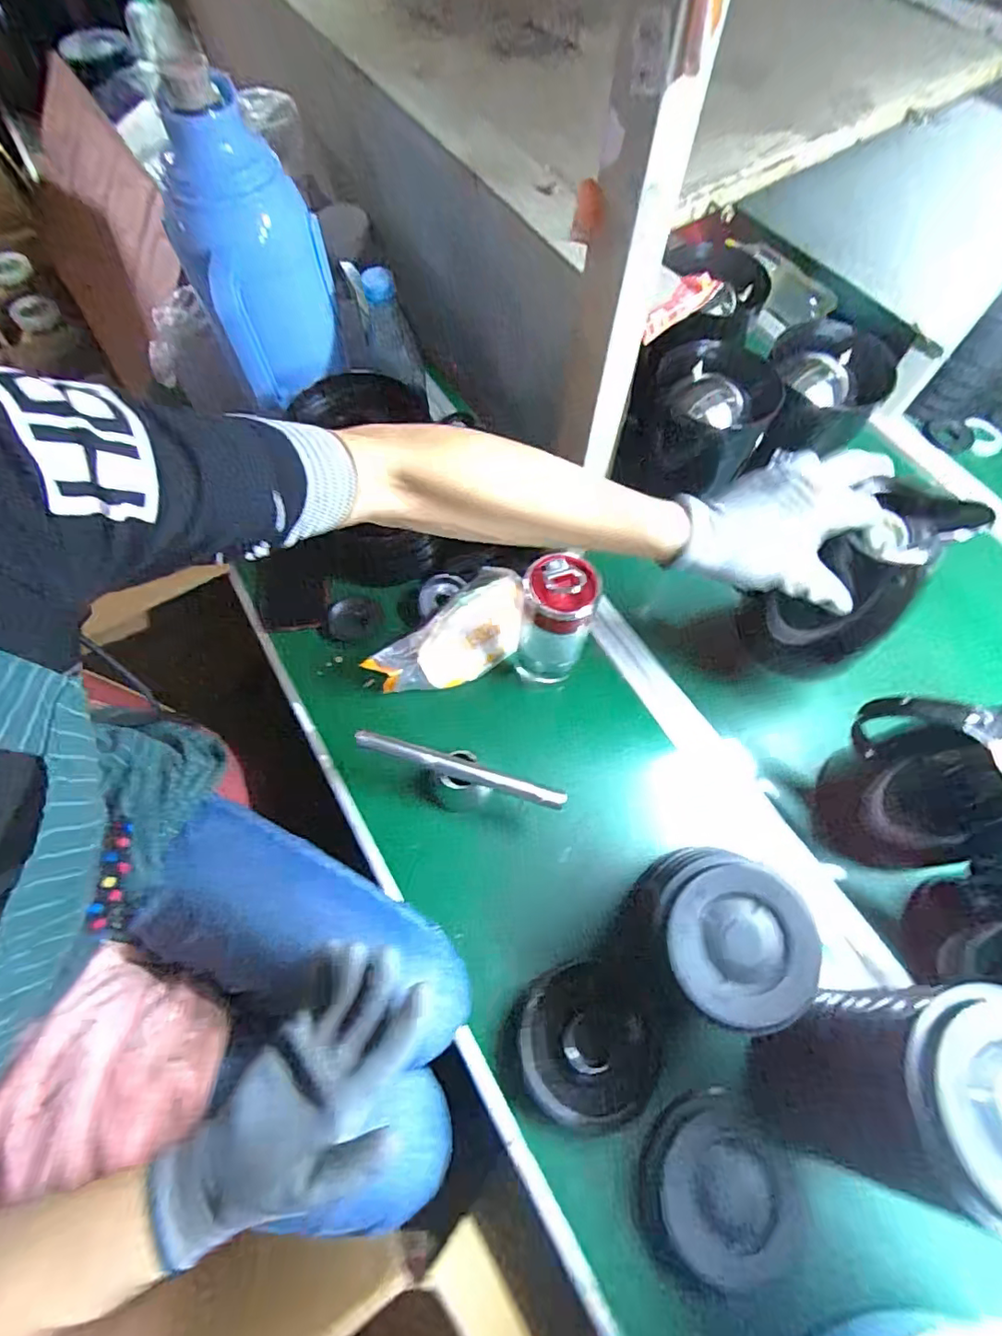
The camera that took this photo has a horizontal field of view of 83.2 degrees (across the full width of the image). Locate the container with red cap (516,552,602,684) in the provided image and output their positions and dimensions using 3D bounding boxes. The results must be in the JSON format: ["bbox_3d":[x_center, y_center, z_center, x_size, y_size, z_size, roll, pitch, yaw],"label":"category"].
[{"bbox_3d":[0.050,-0.037,0.548,0.064,0.165,0.060,1,64,-2],"label":"container with red cap"}]

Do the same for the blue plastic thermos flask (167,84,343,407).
[{"bbox_3d":[-0.212,-0.350,0.507,0.117,0.214,0.091,-21,67,-12],"label":"blue plastic thermos flask"}]

